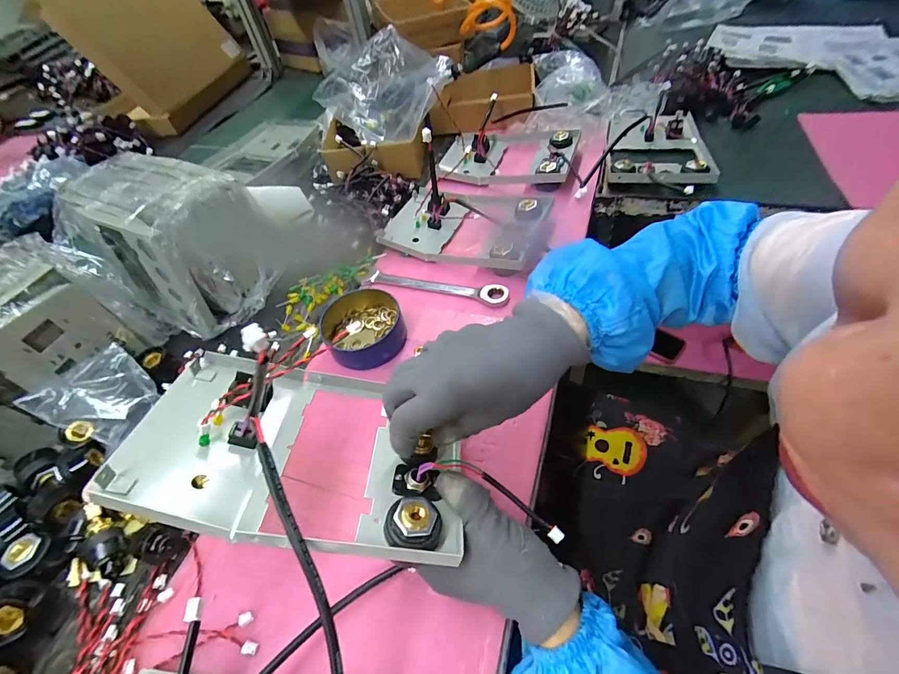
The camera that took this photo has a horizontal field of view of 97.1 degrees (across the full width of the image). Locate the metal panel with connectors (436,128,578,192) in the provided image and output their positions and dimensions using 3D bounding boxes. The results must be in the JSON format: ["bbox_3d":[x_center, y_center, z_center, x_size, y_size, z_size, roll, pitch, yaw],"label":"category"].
[{"bbox_3d":[0.095,-0.328,0.698,0.237,0.038,0.165,10,53,17],"label":"metal panel with connectors"}]

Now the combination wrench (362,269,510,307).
[{"bbox_3d":[-0.020,-0.070,0.532,0.201,0.016,0.030,11,54,17],"label":"combination wrench"}]

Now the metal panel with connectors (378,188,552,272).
[{"bbox_3d":[0.020,-0.170,0.584,0.231,0.041,0.153,15,55,20],"label":"metal panel with connectors"}]

